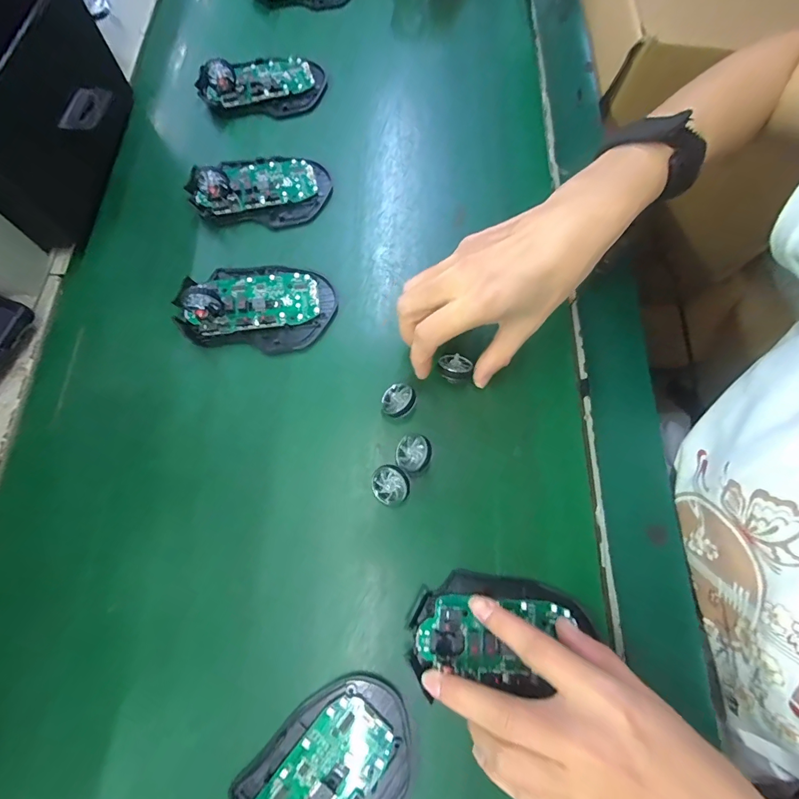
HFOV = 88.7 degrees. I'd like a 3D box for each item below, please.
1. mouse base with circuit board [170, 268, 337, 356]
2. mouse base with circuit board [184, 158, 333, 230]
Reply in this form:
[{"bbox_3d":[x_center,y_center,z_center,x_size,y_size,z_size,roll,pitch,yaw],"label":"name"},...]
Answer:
[{"bbox_3d":[-0.107,-0.075,0.306,0.108,0.034,0.072,6,71,1],"label":"mouse base with circuit board"},{"bbox_3d":[-0.120,-0.185,0.348,0.112,0.027,0.070,2,71,0],"label":"mouse base with circuit board"}]

